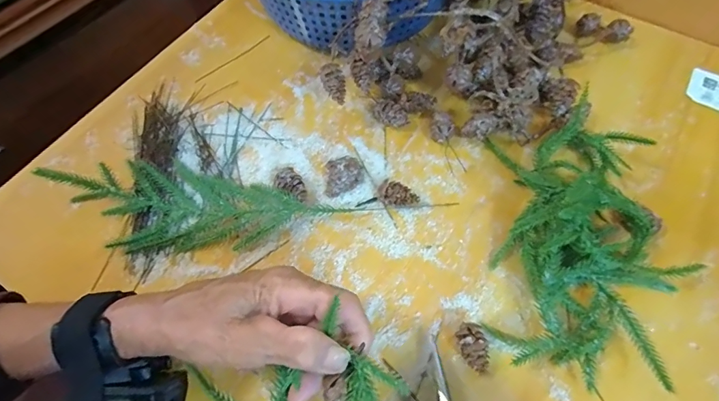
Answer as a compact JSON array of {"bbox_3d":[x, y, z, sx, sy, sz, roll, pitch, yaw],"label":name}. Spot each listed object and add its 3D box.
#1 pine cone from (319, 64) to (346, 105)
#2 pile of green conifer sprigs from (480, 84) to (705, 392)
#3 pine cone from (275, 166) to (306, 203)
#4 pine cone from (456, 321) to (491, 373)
[{"bbox_3d":[-0.022,-0.105,0.372,0.019,0.036,0.020,-24,21,6],"label":"pine cone"},{"bbox_3d":[0.184,0.018,0.332,0.143,0.054,0.230,6,61,5],"label":"pile of green conifer sprigs"},{"bbox_3d":[-0.058,-0.011,0.366,0.020,0.021,0.031,-41,67,-19],"label":"pine cone"},{"bbox_3d":[0.081,0.107,0.300,0.018,0.021,0.034,-13,61,-6],"label":"pine cone"}]

